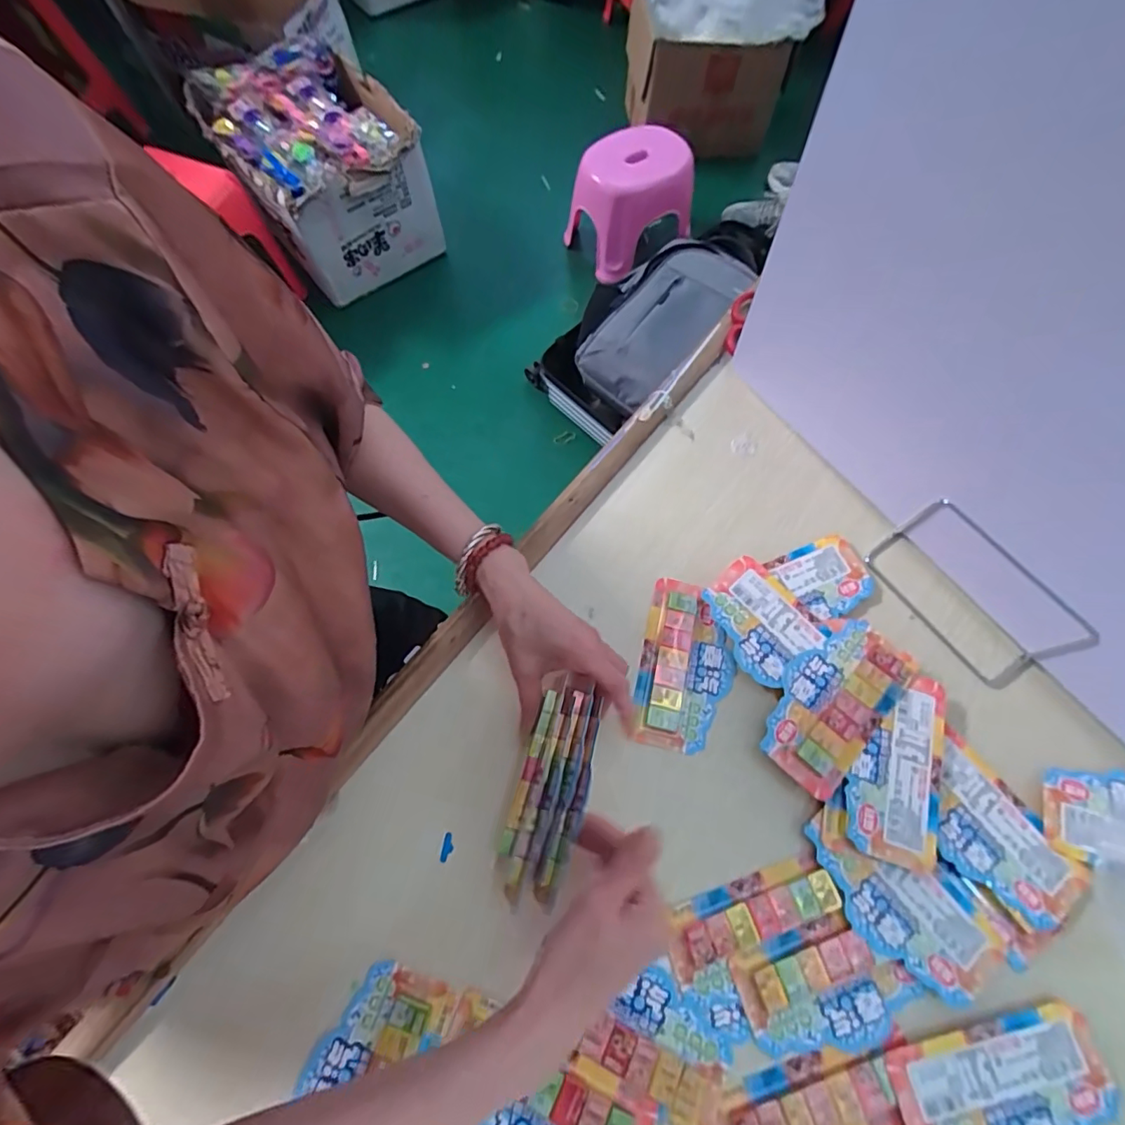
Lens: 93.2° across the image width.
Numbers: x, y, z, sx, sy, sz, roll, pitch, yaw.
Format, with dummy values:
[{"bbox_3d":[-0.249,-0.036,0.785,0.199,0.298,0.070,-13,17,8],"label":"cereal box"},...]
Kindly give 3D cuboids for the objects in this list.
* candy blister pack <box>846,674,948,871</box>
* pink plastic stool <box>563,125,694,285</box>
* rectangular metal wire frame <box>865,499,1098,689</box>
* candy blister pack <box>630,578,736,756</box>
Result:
[{"bbox_3d":[0.264,0.159,0.422,0.066,0.013,0.143,18,69,7],"label":"candy blister pack"},{"bbox_3d":[0.191,-0.959,1.419,0.292,0.252,0.235,-28,72,-10],"label":"pink plastic stool"},{"bbox_3d":[0.347,0.027,0.447,0.052,0.068,0.157,-34,72,-13],"label":"rectangular metal wire frame"},{"bbox_3d":[0.107,0.087,0.459,0.077,0.011,0.143,13,68,5],"label":"candy blister pack"}]

